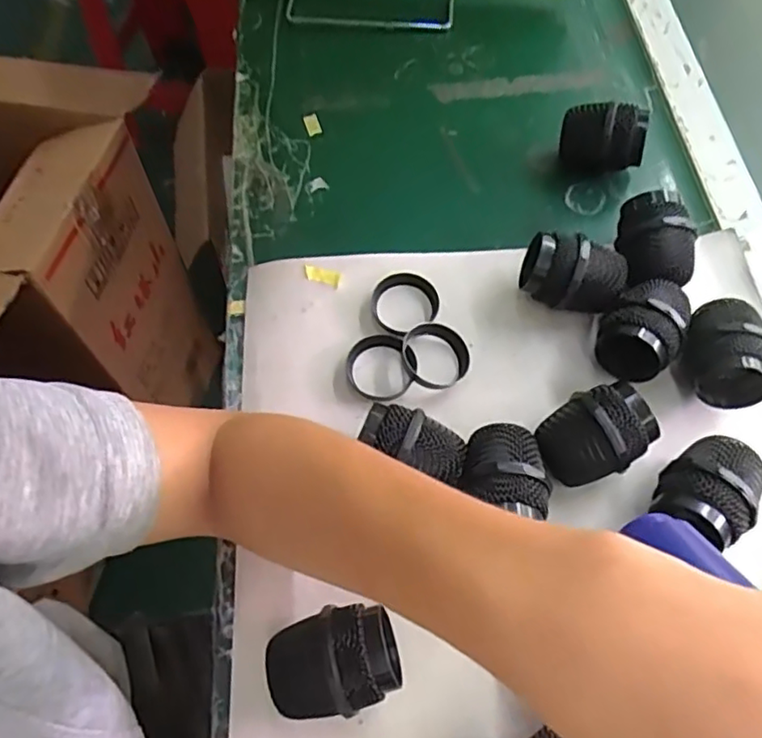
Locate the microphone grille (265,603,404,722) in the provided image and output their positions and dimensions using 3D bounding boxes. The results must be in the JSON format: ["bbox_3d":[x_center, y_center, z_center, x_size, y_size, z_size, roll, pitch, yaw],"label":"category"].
[{"bbox_3d":[-0.023,0.143,0.306,0.061,0.050,0.045,-14,65,-7],"label":"microphone grille"}]

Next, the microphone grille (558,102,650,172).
[{"bbox_3d":[0.160,-0.167,0.455,0.052,0.049,0.041,-3,64,-1],"label":"microphone grille"}]

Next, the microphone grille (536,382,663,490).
[{"bbox_3d":[0.120,0.039,0.353,0.059,0.044,0.044,-25,67,-12],"label":"microphone grille"}]

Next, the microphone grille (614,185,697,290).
[{"bbox_3d":[0.178,-0.079,0.409,0.044,0.046,0.066,5,64,2],"label":"microphone grille"}]

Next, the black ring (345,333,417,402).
[{"bbox_3d":[0.001,-0.002,0.397,0.044,0.016,0.044,0,64,0],"label":"black ring"}]

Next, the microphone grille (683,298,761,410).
[{"bbox_3d":[0.203,-0.008,0.374,0.046,0.049,0.058,17,65,8],"label":"microphone grille"}]

